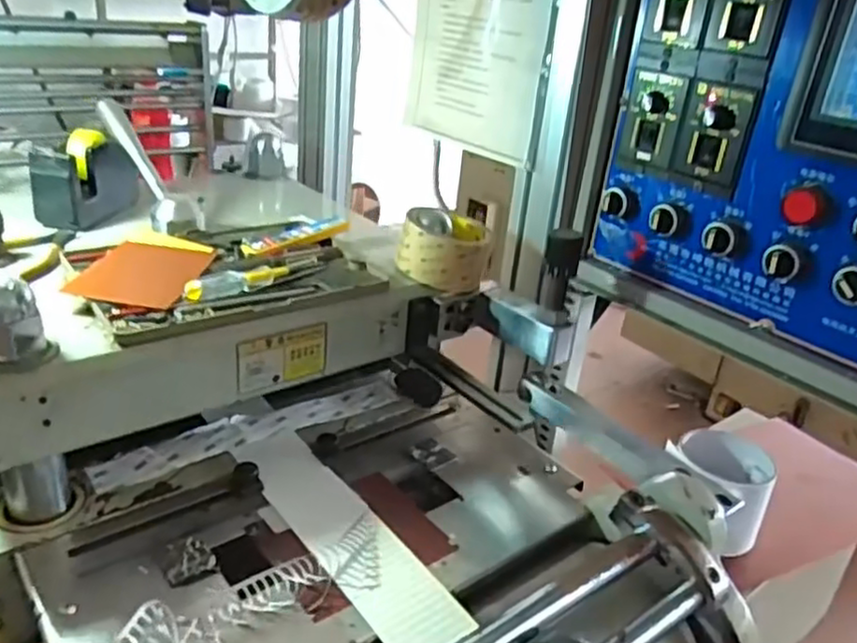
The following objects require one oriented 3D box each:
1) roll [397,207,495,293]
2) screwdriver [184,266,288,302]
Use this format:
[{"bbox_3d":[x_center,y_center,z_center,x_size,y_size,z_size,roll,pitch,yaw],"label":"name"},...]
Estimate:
[{"bbox_3d":[0.017,-0.077,0.724,0.094,0.063,0.083,8,26,5],"label":"roll"},{"bbox_3d":[-0.169,-0.036,0.623,0.015,0.017,0.102,26,33,35],"label":"screwdriver"}]

